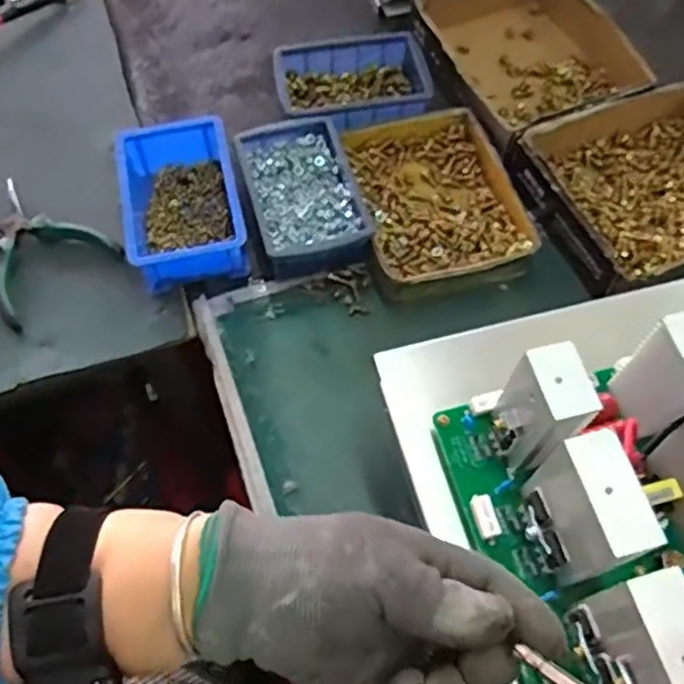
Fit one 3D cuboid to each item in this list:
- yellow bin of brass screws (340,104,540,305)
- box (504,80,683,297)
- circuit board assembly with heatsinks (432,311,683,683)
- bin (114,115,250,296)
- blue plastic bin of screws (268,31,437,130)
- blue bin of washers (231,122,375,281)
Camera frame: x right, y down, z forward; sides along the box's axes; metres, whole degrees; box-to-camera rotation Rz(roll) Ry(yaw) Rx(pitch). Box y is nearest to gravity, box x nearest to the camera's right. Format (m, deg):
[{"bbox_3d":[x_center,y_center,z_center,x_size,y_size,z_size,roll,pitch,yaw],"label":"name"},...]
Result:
[{"bbox_3d":[0.085,-0.131,0.640,0.143,0.037,0.186,-13,63,-6],"label":"yellow bin of brass screws"},{"bbox_3d":[0.290,-0.148,0.642,0.220,0.051,0.185,-23,64,-11],"label":"box"},{"bbox_3d":[0.148,0.090,0.349,0.145,0.090,0.190,-14,63,-6],"label":"circuit board assembly with heatsinks"},{"bbox_3d":[-0.143,-0.124,0.625,0.097,0.055,0.144,-12,63,-5],"label":"bin"},{"bbox_3d":[0.011,-0.250,0.693,0.141,0.048,0.108,-12,63,-6],"label":"blue plastic bin of screws"},{"bbox_3d":[-0.036,-0.131,0.634,0.097,0.041,0.150,-15,63,-7],"label":"blue bin of washers"}]

